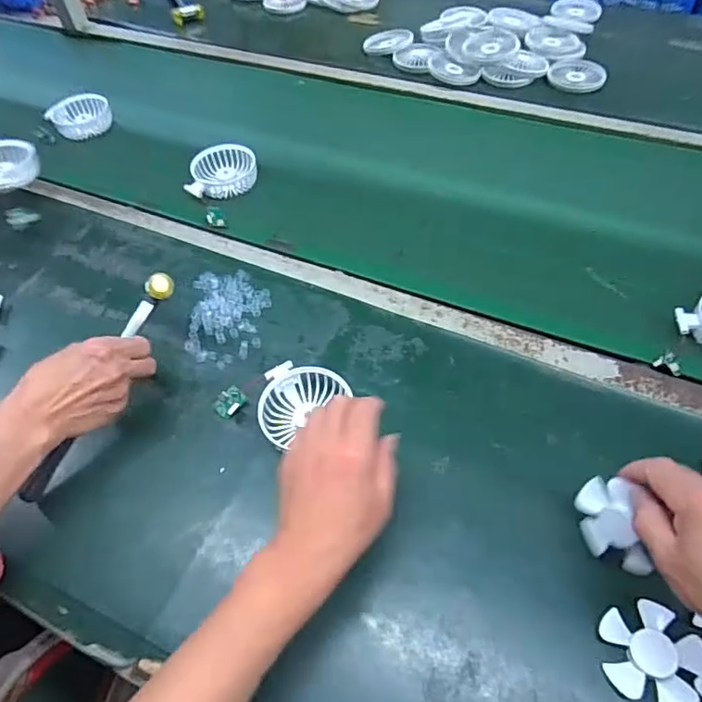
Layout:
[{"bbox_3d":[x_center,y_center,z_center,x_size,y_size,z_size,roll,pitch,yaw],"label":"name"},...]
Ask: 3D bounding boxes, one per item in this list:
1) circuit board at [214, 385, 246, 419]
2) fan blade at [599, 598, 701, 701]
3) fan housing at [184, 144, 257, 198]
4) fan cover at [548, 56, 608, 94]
[{"bbox_3d":[-0.123,0.052,0.547,0.023,0.017,0.030,30,62,22],"label":"circuit board"},{"bbox_3d":[0.226,0.228,0.404,0.068,0.015,0.065,-2,55,3],"label":"fan blade"},{"bbox_3d":[-0.181,-0.254,0.760,0.098,0.031,0.080,-5,55,1],"label":"fan housing"},{"bbox_3d":[0.370,-0.450,0.877,0.082,0.020,0.082,-34,60,-18],"label":"fan cover"}]

